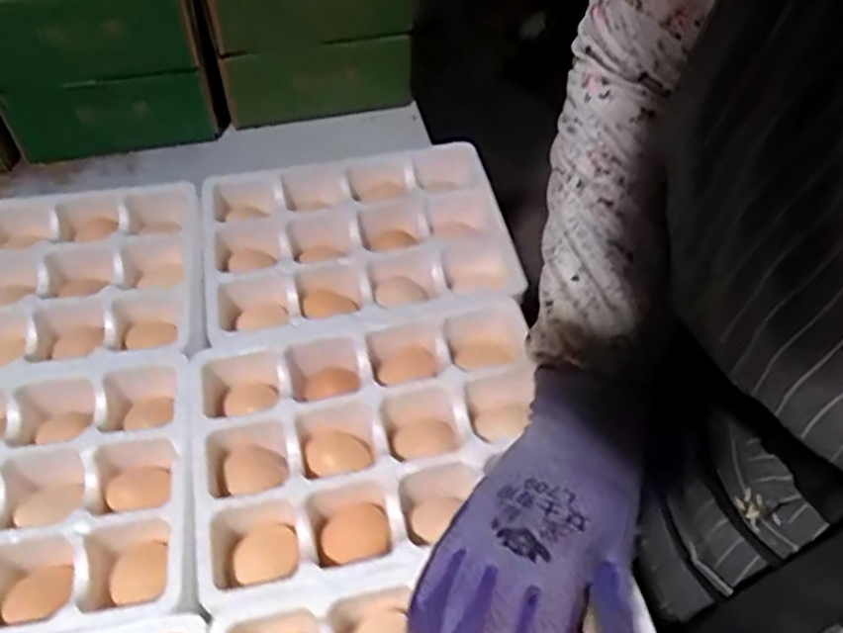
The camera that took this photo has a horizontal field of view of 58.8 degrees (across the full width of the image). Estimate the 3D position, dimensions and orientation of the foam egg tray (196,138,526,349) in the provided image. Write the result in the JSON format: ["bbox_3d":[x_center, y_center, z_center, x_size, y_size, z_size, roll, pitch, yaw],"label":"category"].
[{"bbox_3d":[-0.057,-0.063,0.636,0.254,0.049,0.224,-12,53,-10],"label":"foam egg tray"}]

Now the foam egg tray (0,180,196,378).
[{"bbox_3d":[-0.304,-0.025,0.598,0.247,0.043,0.208,-10,53,-8],"label":"foam egg tray"}]

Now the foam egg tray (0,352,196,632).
[{"bbox_3d":[-0.276,0.124,0.490,0.254,0.054,0.192,-8,52,-6],"label":"foam egg tray"}]

